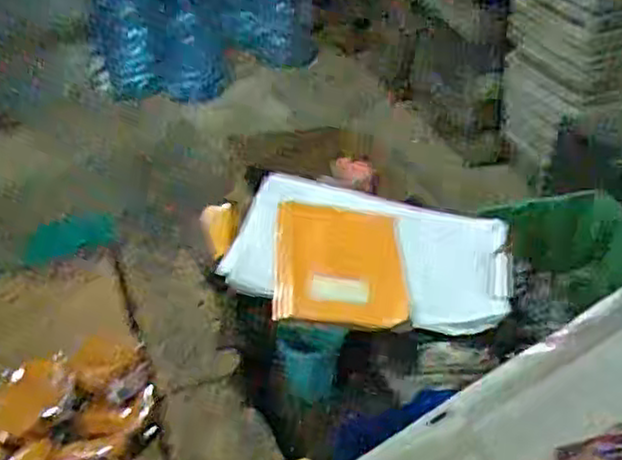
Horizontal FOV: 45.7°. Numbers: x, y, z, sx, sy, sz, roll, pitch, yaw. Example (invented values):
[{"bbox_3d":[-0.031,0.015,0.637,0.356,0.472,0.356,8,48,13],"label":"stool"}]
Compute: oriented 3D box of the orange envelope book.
[{"bbox_3d":[0.038,0.042,0.899,0.160,0.019,0.196,14,43,-14],"label":"orange envelope book"}]

